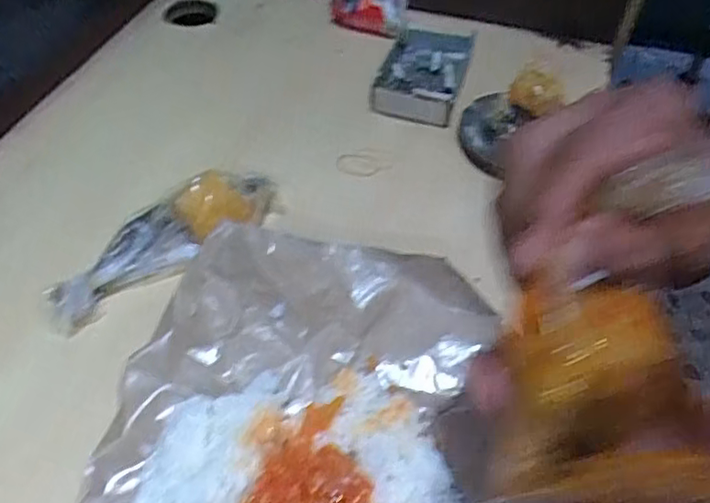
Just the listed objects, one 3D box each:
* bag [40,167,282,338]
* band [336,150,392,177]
[{"bbox_3d":[-0.142,-0.013,0.449,0.195,0.054,0.053,-26,54,-23],"label":"bag"},{"bbox_3d":[0.008,-0.083,0.555,0.050,0.004,0.035,-3,49,-5],"label":"band"}]

